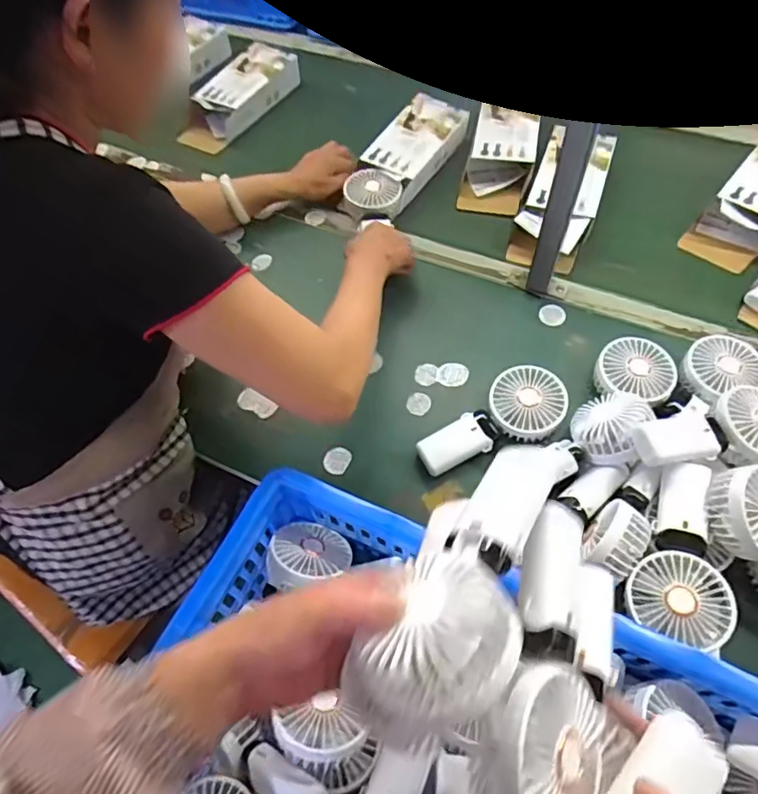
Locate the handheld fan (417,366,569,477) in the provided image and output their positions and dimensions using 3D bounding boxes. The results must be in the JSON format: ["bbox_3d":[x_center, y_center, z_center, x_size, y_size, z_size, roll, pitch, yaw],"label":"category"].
[{"bbox_3d":[0.137,0.034,0.649,0.176,0.053,0.101,-37,64,-17],"label":"handheld fan"}]

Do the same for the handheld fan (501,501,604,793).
[{"bbox_3d":[0.100,0.160,0.345,0.086,0.044,0.182,33,51,-23],"label":"handheld fan"}]

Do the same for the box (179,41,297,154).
[{"bbox_3d":[-0.261,-0.541,1.014,0.098,0.060,0.260,27,64,17],"label":"box"}]

